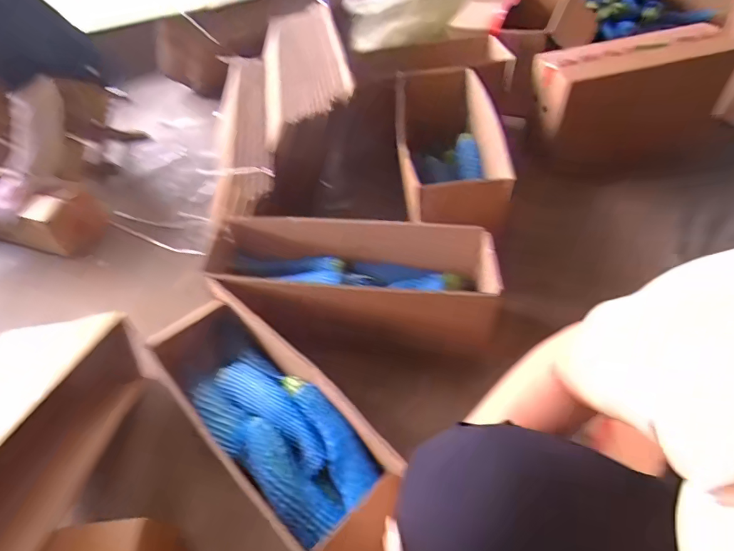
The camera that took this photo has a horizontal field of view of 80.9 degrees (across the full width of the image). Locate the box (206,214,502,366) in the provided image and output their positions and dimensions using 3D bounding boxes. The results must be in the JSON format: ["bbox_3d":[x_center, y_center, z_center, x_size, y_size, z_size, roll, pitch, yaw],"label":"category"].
[{"bbox_3d":[-0.035,0.020,0.882,0.554,0.189,0.200,4,49,9],"label":"box"}]

